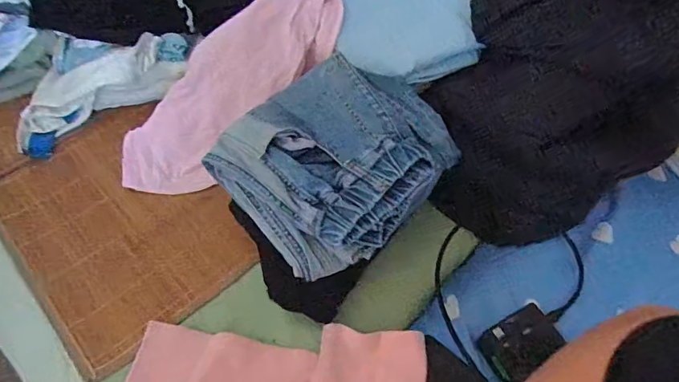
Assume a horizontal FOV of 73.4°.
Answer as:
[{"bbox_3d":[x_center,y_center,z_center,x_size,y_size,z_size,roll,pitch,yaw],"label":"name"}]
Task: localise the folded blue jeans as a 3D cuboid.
[{"bbox_3d":[0.001,-0.045,0.542,0.257,0.074,0.226,-35,63,-21],"label":"folded blue jeans"}]

